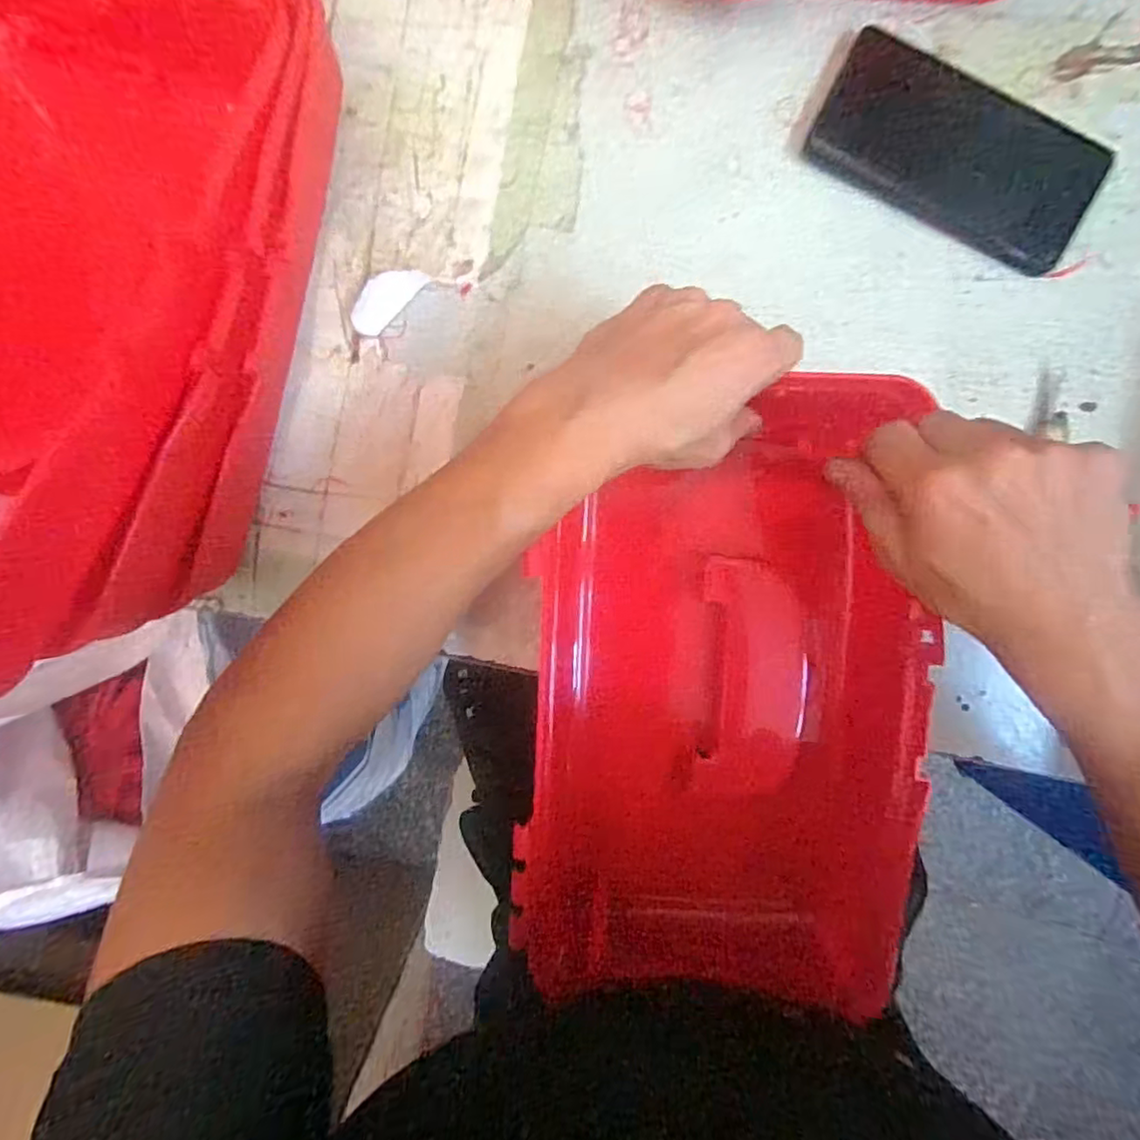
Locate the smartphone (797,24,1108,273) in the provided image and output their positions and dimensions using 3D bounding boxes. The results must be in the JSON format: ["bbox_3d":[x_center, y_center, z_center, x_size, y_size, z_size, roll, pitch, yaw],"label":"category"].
[{"bbox_3d":[0.228,-0.244,0.361,0.164,0.010,0.074,27,95,0],"label":"smartphone"}]

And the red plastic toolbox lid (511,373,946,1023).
[{"bbox_3d":[0.082,0.071,0.362,0.224,0.094,0.343,1,94,2],"label":"red plastic toolbox lid"}]

